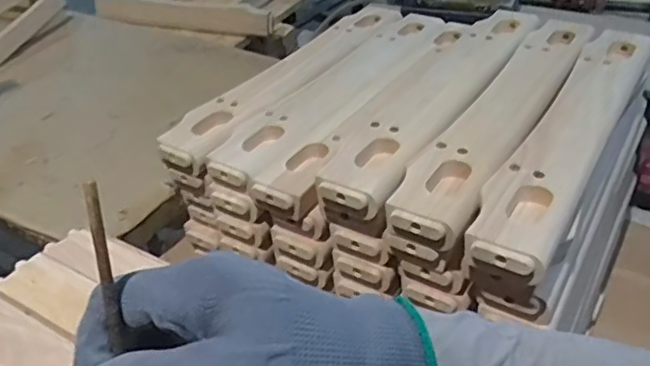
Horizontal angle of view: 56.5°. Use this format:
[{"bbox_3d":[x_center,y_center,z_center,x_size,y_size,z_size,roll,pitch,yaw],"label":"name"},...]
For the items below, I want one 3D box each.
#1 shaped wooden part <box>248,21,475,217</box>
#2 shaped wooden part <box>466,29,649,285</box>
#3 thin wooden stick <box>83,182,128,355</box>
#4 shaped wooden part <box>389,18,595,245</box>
[{"bbox_3d":[0.084,-0.115,0.742,0.078,0.046,0.484,18,41,26],"label":"shaped wooden part"},{"bbox_3d":[0.261,-0.069,0.624,0.069,0.033,0.491,19,42,27],"label":"shaped wooden part"},{"bbox_3d":[-0.078,0.089,0.241,0.007,0.188,0.004,0,21,4],"label":"thin wooden stick"},{"bbox_3d":[0.206,-0.092,0.664,0.070,0.024,0.493,19,41,26],"label":"shaped wooden part"}]

